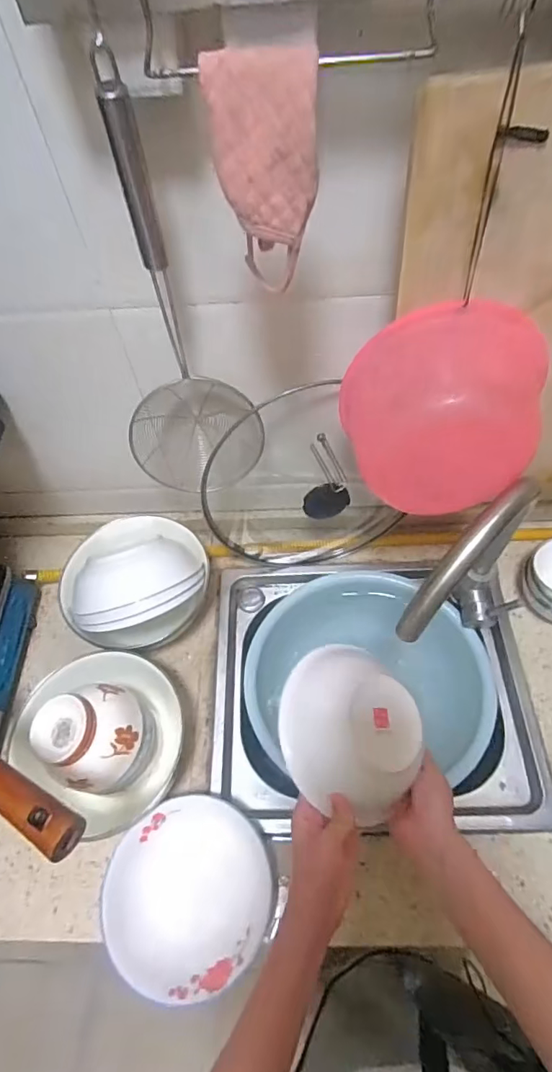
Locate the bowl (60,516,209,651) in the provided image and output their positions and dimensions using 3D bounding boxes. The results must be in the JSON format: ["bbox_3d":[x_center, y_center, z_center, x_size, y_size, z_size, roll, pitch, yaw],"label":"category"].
[{"bbox_3d":[-0.197,0.069,0.719,0.188,0.134,0.150,-40,63,-19],"label":"bowl"}]

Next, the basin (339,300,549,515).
[{"bbox_3d":[0.146,-0.107,0.447,0.168,0.137,0.108,4,58,7],"label":"basin"}]

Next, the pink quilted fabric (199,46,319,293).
[{"bbox_3d":[-0.005,-0.220,0.312,0.058,0.114,0.029,-13,58,-4],"label":"pink quilted fabric"}]

